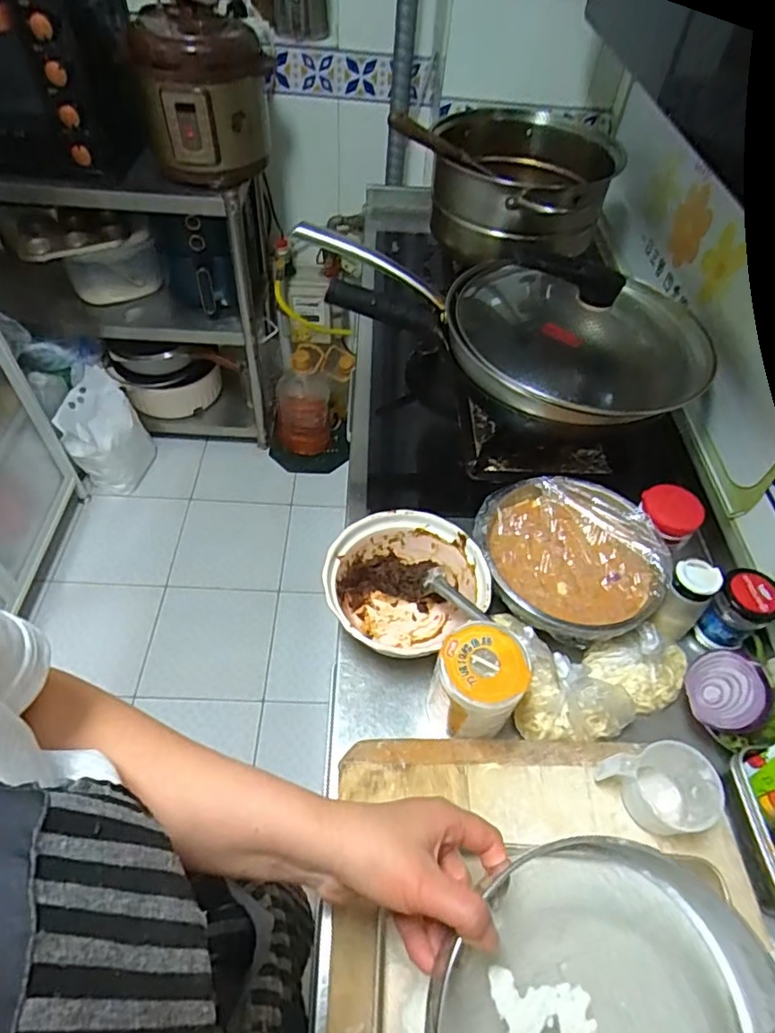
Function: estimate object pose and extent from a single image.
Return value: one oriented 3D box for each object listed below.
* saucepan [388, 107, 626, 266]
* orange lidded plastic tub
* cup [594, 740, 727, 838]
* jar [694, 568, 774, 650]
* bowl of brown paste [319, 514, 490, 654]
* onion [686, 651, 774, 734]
[{"bbox_3d":[0.228,-0.582,1.015,0.320,0.171,0.303,32,57,19],"label":"saucepan"},{"bbox_3d":[0.087,0.163,0.561,0.084,0.097,0.085,2,52,-3],"label":"orange lidded plastic tub"},{"bbox_3d":[0.249,0.247,0.521,0.095,0.064,0.069,-9,54,-11],"label":"cup"},{"bbox_3d":[0.398,0.111,0.664,0.064,0.095,0.061,2,52,-3],"label":"jar"},{"bbox_3d":[0.020,0.083,0.668,0.181,0.077,0.163,5,52,0],"label":"bowl of brown paste"},{"bbox_3d":[0.342,0.177,0.578,0.077,0.041,0.077,-15,64,33],"label":"onion"}]

